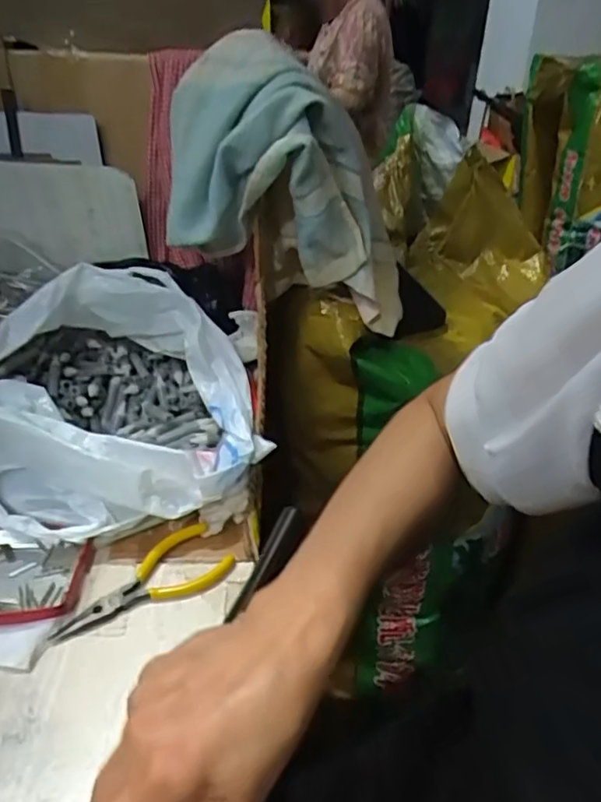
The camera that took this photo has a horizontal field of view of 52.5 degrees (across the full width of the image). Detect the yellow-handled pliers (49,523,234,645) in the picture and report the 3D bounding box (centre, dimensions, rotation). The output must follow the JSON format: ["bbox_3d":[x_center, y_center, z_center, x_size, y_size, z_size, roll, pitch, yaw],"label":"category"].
[{"bbox_3d":[-0.112,0.128,0.429,0.125,0.013,0.050,-21,40,-28],"label":"yellow-handled pliers"}]

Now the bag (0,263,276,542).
[{"bbox_3d":[-0.172,-0.007,0.511,0.251,0.139,0.221,-4,35,-8],"label":"bag"}]

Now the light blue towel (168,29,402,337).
[{"bbox_3d":[-0.004,-0.169,0.485,0.173,0.187,0.099,13,35,15],"label":"light blue towel"}]

